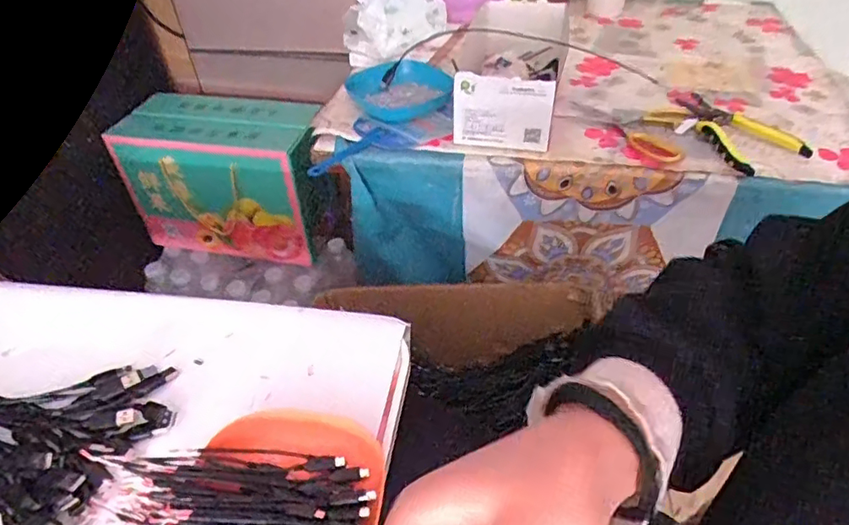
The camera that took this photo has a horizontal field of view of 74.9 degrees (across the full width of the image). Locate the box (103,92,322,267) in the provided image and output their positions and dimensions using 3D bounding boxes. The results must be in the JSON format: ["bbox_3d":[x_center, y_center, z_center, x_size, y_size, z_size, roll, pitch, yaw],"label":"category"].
[{"bbox_3d":[-0.346,-0.153,0.999,0.329,0.232,0.155,6,44,8],"label":"box"}]

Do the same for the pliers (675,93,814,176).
[{"bbox_3d":[0.390,-0.169,0.700,0.110,0.026,0.157,-16,46,-15],"label":"pliers"}]

